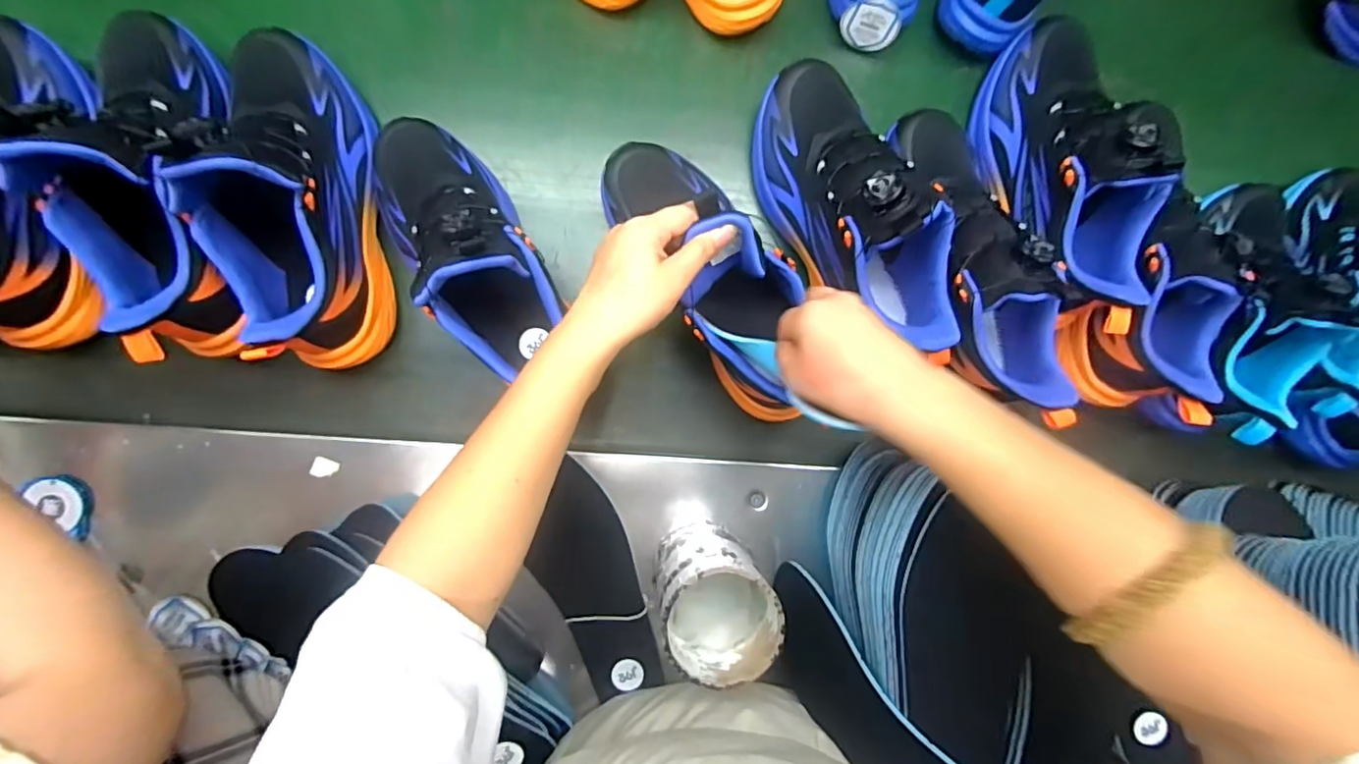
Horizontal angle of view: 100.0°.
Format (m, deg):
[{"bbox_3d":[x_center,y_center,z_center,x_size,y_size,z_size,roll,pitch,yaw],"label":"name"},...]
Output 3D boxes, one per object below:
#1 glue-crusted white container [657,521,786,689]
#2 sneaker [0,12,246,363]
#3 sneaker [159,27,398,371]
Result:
[{"bbox_3d":[0.025,0.159,0.437,0.075,0.120,0.080,0,94,-5],"label":"glue-crusted white container"},{"bbox_3d":[-0.378,-0.146,0.392,0.093,0.140,0.268,-7,82,-5],"label":"sneaker"},{"bbox_3d":[-0.289,-0.140,0.413,0.094,0.113,0.260,-7,95,-5],"label":"sneaker"}]

